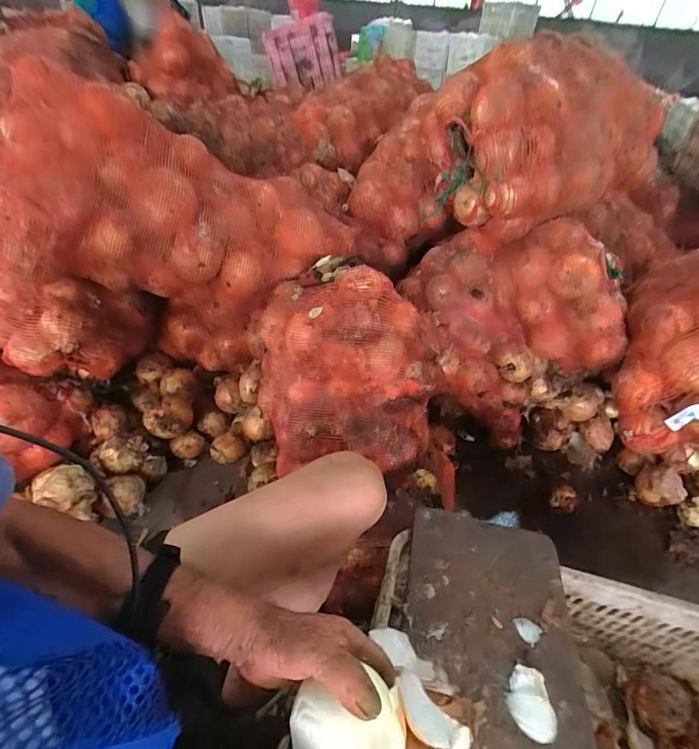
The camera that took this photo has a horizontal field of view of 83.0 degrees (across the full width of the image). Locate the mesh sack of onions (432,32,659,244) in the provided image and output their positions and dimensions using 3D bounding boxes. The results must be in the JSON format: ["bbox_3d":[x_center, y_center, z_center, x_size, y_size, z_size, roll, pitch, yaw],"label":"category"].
[{"bbox_3d":[0.484,-0.546,0.905,0.642,0.301,0.294,-30,54,-33],"label":"mesh sack of onions"}]

